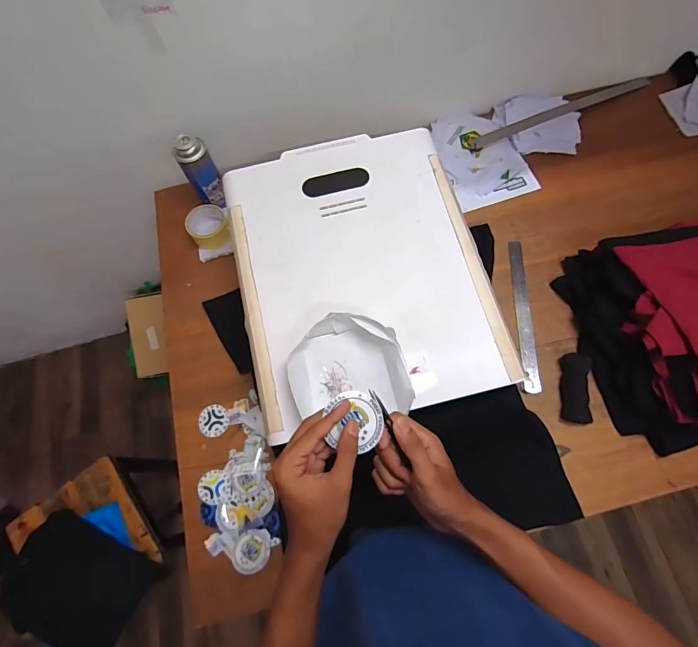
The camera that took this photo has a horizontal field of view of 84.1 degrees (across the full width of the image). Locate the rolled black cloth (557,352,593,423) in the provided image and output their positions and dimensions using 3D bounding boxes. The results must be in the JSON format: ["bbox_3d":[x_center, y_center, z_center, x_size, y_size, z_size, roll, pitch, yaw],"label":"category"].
[{"bbox_3d":[0.423,0.118,0.721,0.046,0.028,0.126,8,71,5],"label":"rolled black cloth"}]

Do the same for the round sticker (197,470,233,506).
[{"bbox_3d":[-0.240,0.294,0.695,0.060,0.008,0.060,-1,70,2],"label":"round sticker"}]

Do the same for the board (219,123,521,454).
[{"bbox_3d":[0.014,-0.101,0.650,0.395,0.027,0.498,-14,70,-3],"label":"board"}]

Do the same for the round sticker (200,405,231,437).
[{"bbox_3d":[-0.256,0.185,0.736,0.055,0.005,0.059,-1,70,2],"label":"round sticker"}]

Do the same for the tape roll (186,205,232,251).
[{"bbox_3d":[-0.313,-0.214,0.859,0.090,0.046,0.086,-1,70,2],"label":"tape roll"}]

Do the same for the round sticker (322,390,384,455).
[{"bbox_3d":[0.007,0.105,0.413,0.058,0.005,0.064,-12,87,-1],"label":"round sticker"}]

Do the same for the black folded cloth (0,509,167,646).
[{"bbox_3d":[-0.608,0.579,0.867,0.288,0.071,0.218,24,73,10],"label":"black folded cloth"}]

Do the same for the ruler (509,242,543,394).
[{"bbox_3d":[0.353,-0.022,0.781,0.030,0.005,0.319,0,70,3],"label":"ruler"}]

